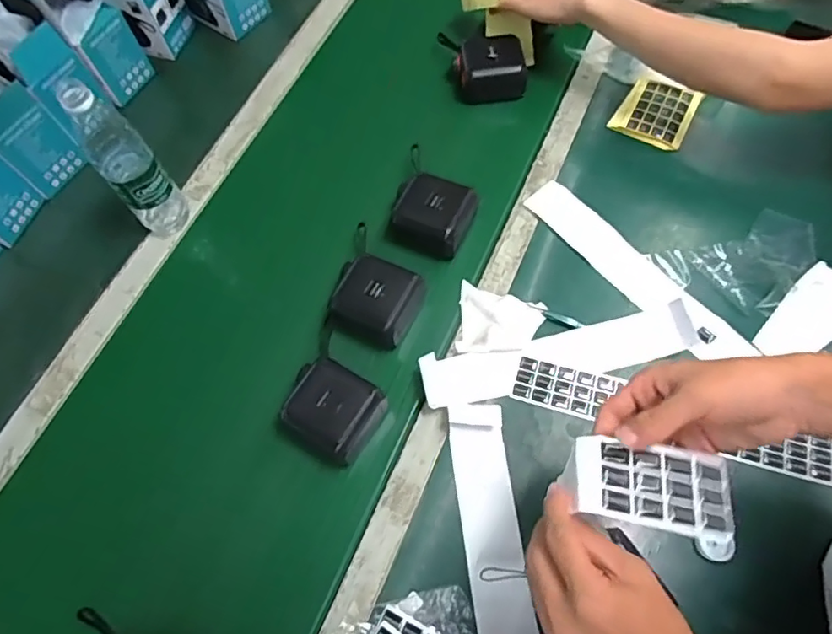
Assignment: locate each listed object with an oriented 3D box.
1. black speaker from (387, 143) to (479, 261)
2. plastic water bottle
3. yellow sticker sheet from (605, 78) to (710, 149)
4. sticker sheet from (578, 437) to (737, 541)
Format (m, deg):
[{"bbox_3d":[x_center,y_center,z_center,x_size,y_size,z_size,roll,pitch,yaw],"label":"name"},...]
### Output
[{"bbox_3d":[0.022,-0.141,0.707,0.104,0.052,0.105,20,68,14],"label":"black speaker"},{"bbox_3d":[-0.349,-0.185,0.668,0.066,0.224,0.060,-40,67,-14],"label":"plastic water bottle"},{"bbox_3d":[0.340,-0.289,0.782,0.099,0.024,0.096,26,70,16],"label":"yellow sticker sheet"},{"bbox_3d":[0.164,0.117,0.380,0.103,0.007,0.057,9,58,2],"label":"sticker sheet"}]

